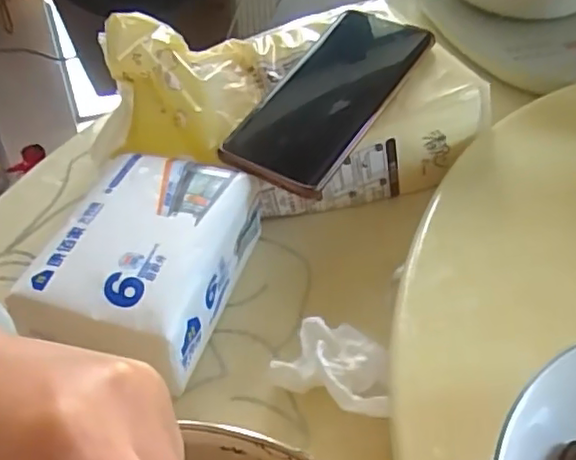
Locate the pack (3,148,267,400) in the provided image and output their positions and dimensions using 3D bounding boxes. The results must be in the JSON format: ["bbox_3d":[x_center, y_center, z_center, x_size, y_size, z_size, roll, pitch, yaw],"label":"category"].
[{"bbox_3d":[-0.077,0.021,0.354,0.090,0.059,0.132,12,46,10],"label":"pack"}]

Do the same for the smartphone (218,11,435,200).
[{"bbox_3d":[0.027,-0.091,0.413,0.079,0.014,0.162,27,63,22],"label":"smartphone"}]

